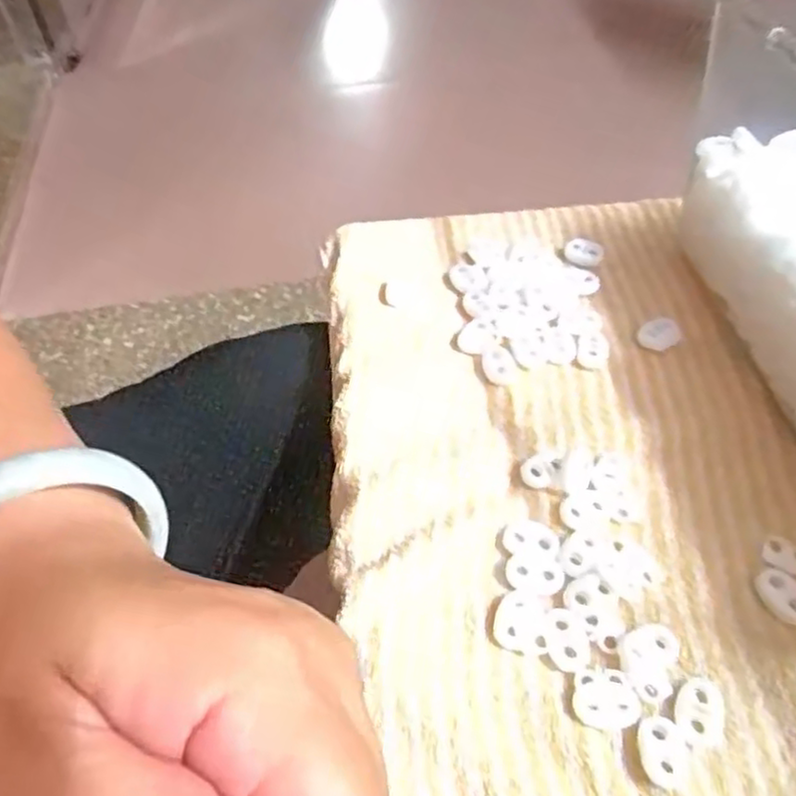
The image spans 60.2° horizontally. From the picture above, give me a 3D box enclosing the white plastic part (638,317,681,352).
[{"bbox_3d":[0.133,-0.032,0.349,0.022,0.004,0.017,-29,56,-19],"label":"white plastic part"}]

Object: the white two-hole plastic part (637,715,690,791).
[{"bbox_3d":[0.089,0.118,0.229,0.017,0.006,0.021,8,52,8],"label":"white two-hole plastic part"}]

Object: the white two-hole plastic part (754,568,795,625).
[{"bbox_3d":[0.147,0.075,0.261,0.016,0.004,0.022,-19,54,-13],"label":"white two-hole plastic part"}]

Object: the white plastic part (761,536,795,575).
[{"bbox_3d":[0.155,0.062,0.272,0.018,0.004,0.013,20,55,17],"label":"white plastic part"}]

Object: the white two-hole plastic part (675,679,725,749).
[{"bbox_3d":[0.104,0.109,0.238,0.016,0.004,0.021,13,53,12],"label":"white two-hole plastic part"}]

